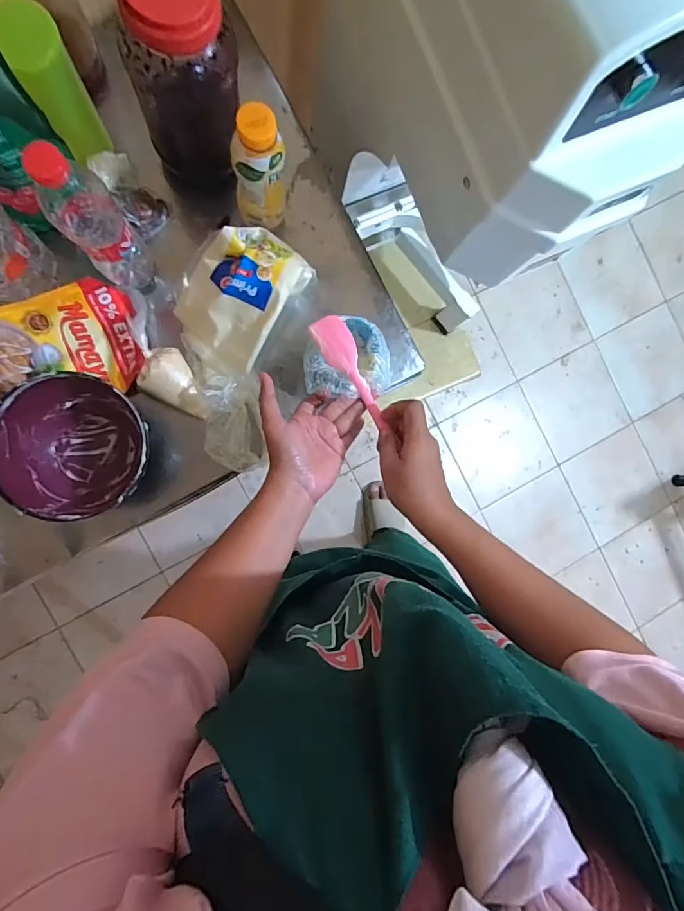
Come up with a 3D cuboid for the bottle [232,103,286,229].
[{"bbox_3d":[-0.094,-0.323,0.522,0.058,0.143,0.055,0,90,-9],"label":"bottle"}]

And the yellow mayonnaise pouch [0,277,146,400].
[{"bbox_3d":[-0.377,-0.131,0.552,0.245,0.064,0.147,-15,93,-9],"label":"yellow mayonnaise pouch"}]

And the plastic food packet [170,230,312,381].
[{"bbox_3d":[-0.131,-0.192,0.557,0.123,0.094,0.175,36,85,-8],"label":"plastic food packet"}]

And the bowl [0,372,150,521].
[{"bbox_3d":[-0.319,-0.009,0.541,0.152,0.089,0.158,0,90,-9],"label":"bowl"}]

